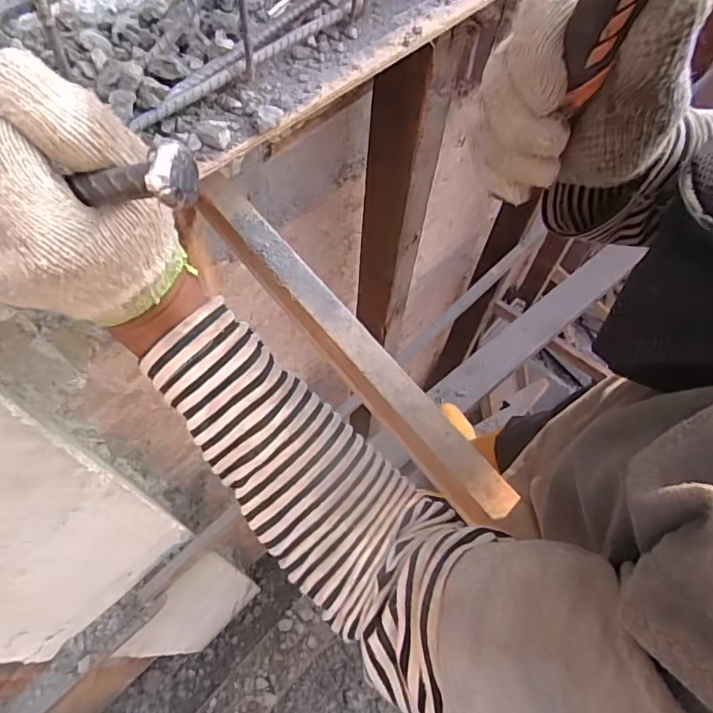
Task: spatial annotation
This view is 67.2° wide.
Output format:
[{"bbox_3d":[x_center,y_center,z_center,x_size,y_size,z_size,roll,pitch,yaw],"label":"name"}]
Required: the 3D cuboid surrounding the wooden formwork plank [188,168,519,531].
[{"bbox_3d":[-0.025,-0.025,0.584,0.056,0.028,0.492,-34,69,-19],"label":"wooden formwork plank"}]

